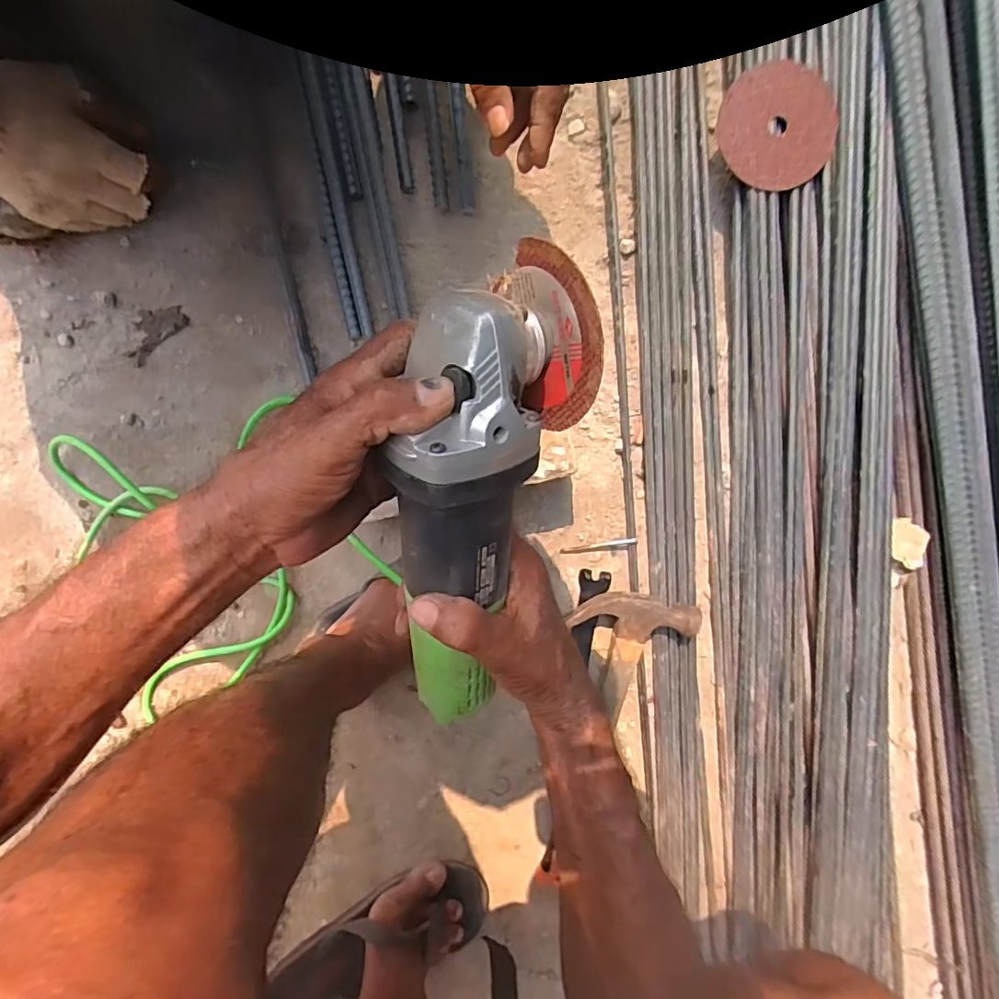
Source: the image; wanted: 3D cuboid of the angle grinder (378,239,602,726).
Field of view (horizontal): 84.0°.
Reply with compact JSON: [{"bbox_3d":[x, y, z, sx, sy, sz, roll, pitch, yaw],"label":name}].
[{"bbox_3d":[-0.016,0.014,0.297,0.080,0.076,0.273,12,115,-3],"label":"angle grinder"}]

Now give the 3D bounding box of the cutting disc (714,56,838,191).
[{"bbox_3d":[0.238,-0.317,0.474,0.093,0.009,0.095,0,101,0],"label":"cutting disc"}]

